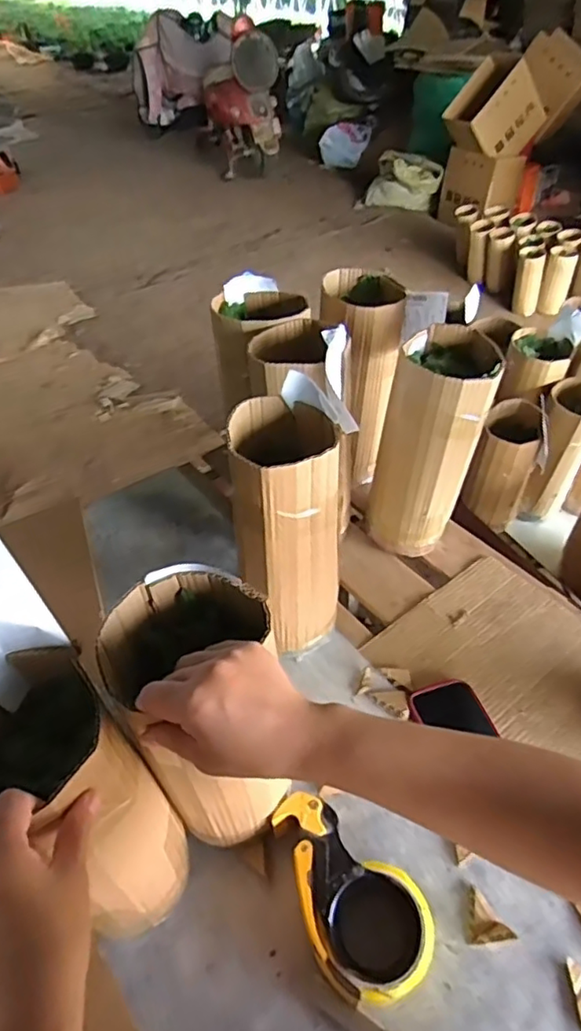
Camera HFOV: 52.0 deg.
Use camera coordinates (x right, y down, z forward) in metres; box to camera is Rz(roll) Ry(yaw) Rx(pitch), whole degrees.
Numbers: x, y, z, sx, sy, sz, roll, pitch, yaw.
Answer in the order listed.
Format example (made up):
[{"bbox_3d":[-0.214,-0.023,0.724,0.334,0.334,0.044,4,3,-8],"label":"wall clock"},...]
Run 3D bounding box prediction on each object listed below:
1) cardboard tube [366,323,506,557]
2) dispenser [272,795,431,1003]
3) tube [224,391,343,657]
[{"bbox_3d":[0.171,-0.073,0.769,0.130,0.305,0.105,10,47,12],"label":"cardboard tube"},{"bbox_3d":[0.054,0.344,0.549,0.099,0.063,0.168,-21,48,-17],"label":"dispenser"},{"bbox_3d":[0.001,0.015,0.683,0.107,0.292,0.137,-2,45,2],"label":"tube"}]

